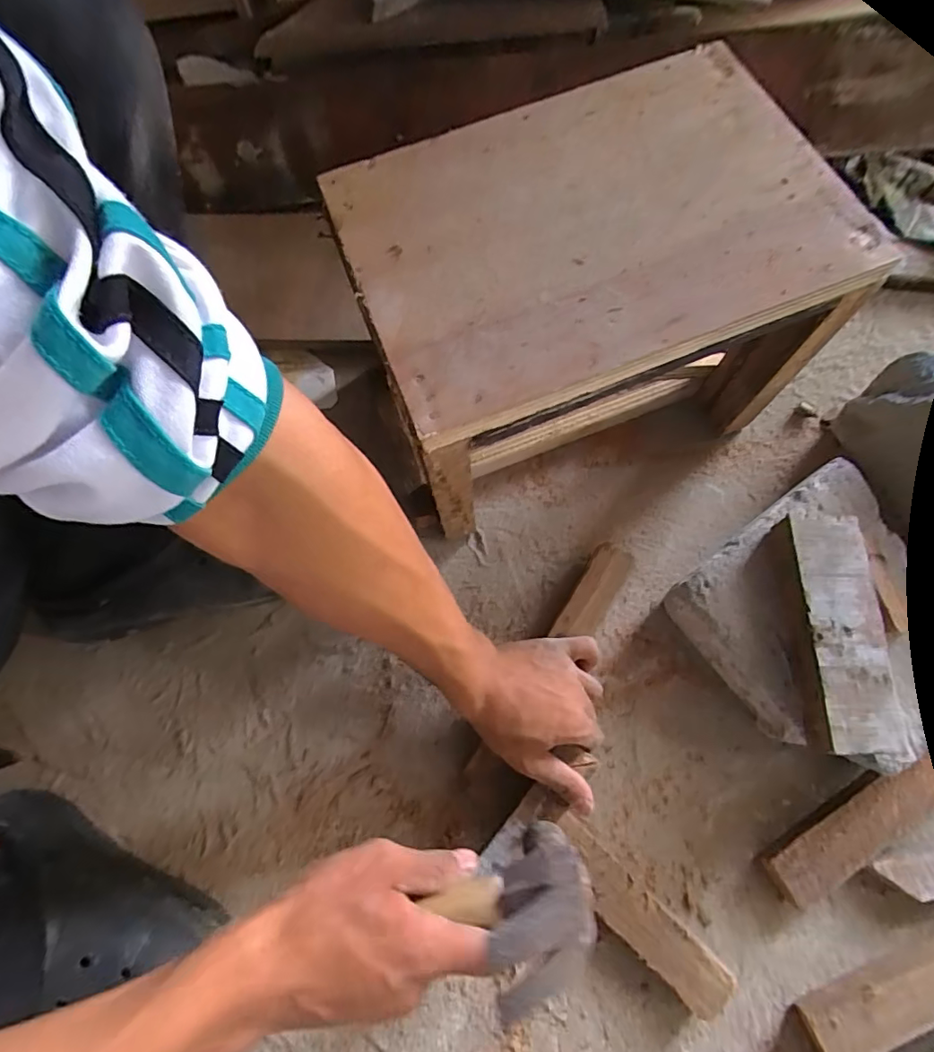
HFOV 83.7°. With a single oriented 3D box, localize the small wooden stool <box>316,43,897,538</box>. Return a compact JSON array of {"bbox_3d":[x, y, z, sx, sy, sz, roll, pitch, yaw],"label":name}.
[{"bbox_3d":[0.086,-0.171,0.451,0.319,0.226,0.223,-21,71,-5],"label":"small wooden stool"}]

